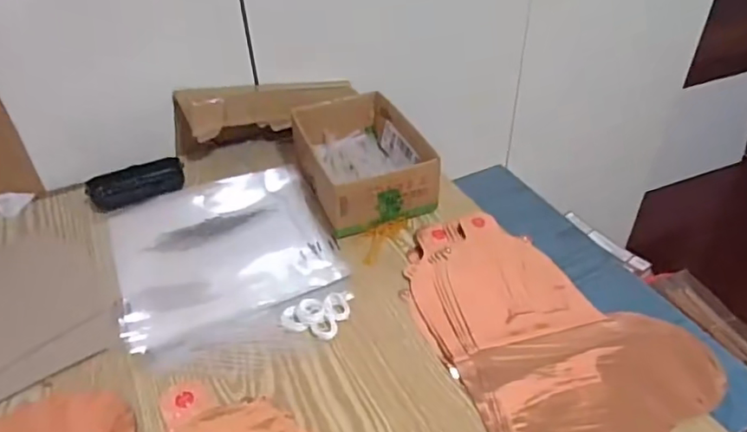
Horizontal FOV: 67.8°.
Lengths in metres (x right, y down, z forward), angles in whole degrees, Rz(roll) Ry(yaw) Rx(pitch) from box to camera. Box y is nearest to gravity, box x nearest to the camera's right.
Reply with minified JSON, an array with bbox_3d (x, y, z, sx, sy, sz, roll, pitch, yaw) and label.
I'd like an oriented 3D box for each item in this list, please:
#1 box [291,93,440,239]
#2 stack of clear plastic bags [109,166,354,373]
[{"bbox_3d":[-0.017,-0.070,0.662,0.126,0.061,0.187,-15,42,-15],"label":"box"},{"bbox_3d":[-0.158,0.028,0.597,0.218,0.019,0.259,-17,42,-17],"label":"stack of clear plastic bags"}]

